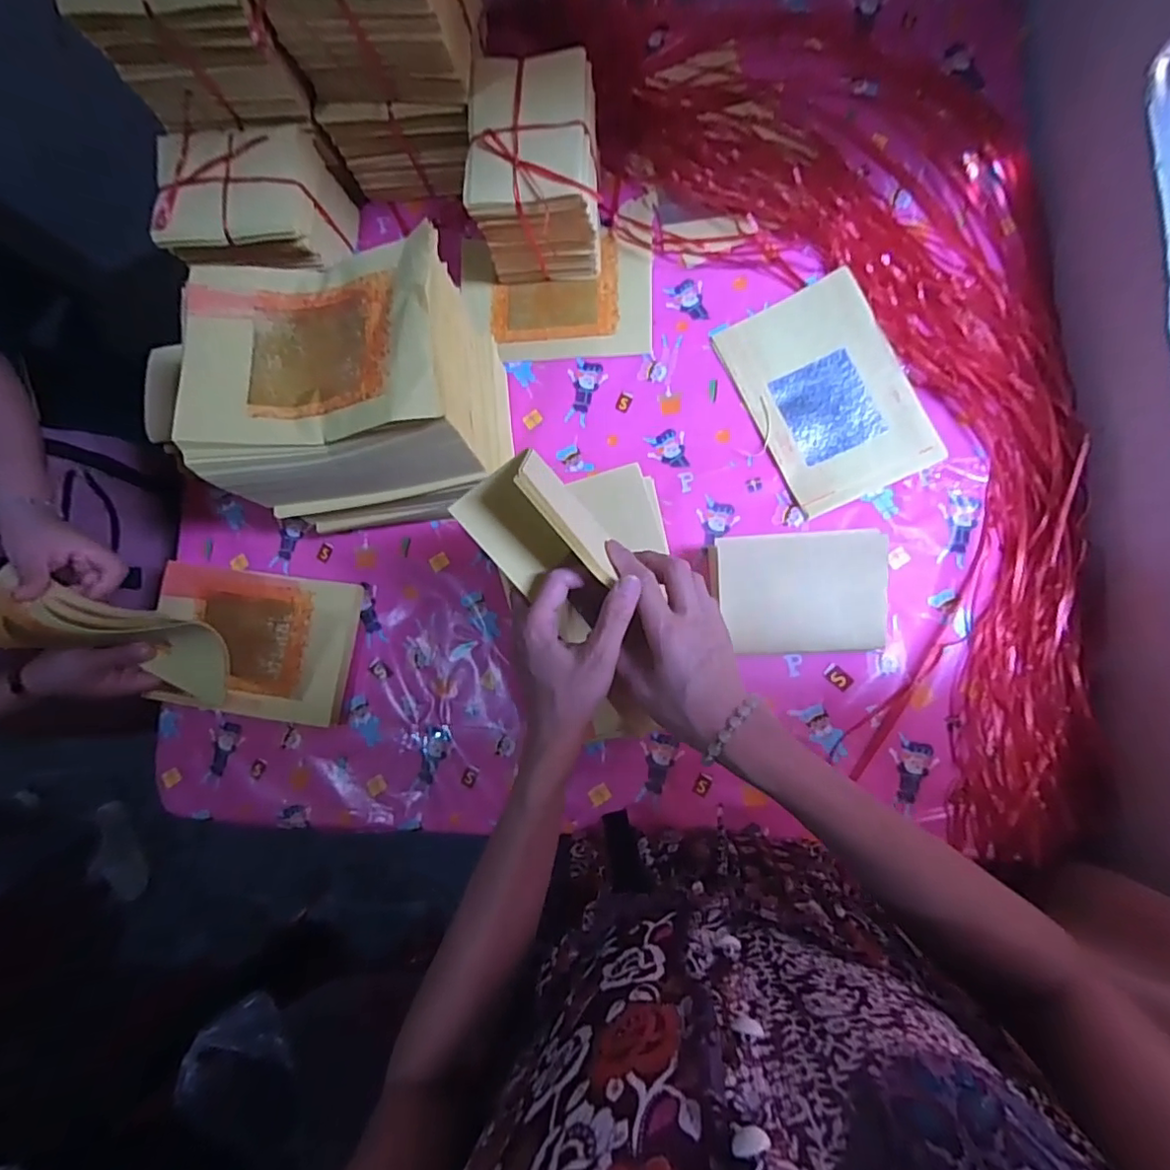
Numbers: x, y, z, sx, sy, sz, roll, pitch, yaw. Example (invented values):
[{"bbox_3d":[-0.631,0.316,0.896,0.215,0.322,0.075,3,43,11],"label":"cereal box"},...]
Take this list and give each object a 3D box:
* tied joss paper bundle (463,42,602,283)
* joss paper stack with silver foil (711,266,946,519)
[{"bbox_3d":[-0.048,-0.438,0.641,0.121,0.136,0.164,0,83,6],"label":"tied joss paper bundle"},{"bbox_3d":[0.261,-0.209,0.638,0.160,0.012,0.232,-24,81,3],"label":"joss paper stack with silver foil"}]

